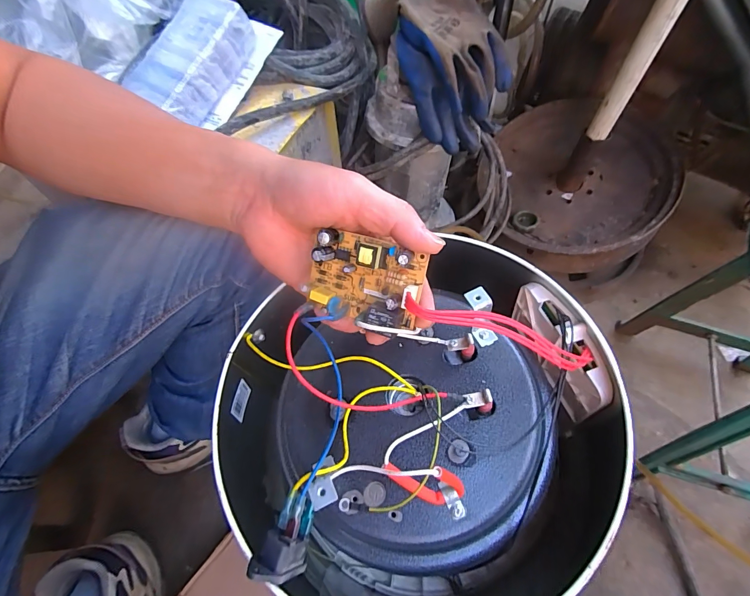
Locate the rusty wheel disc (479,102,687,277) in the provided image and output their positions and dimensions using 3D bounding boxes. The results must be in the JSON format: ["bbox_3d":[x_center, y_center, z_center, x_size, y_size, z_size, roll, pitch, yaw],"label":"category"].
[{"bbox_3d":[0.351,-0.202,0.665,0.311,0.091,0.314,22,86,22],"label":"rusty wheel disc"}]

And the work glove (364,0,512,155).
[{"bbox_3d":[0.070,-0.282,0.448,0.176,0.119,0.110,34,66,20],"label":"work glove"}]

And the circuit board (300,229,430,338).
[{"bbox_3d":[-0.010,-0.010,0.223,0.073,0.023,0.052,14,105,18],"label":"circuit board"}]

